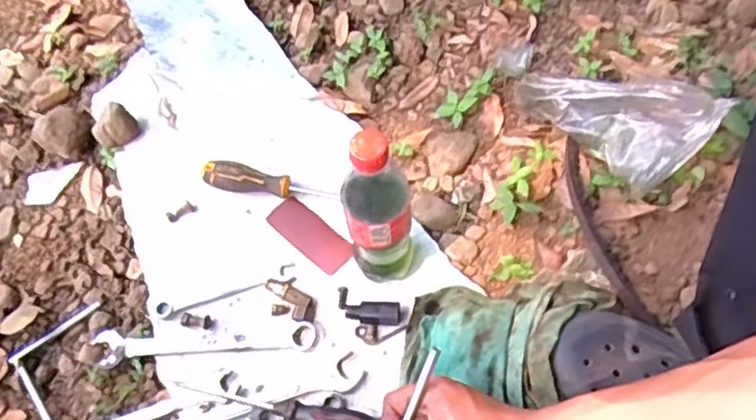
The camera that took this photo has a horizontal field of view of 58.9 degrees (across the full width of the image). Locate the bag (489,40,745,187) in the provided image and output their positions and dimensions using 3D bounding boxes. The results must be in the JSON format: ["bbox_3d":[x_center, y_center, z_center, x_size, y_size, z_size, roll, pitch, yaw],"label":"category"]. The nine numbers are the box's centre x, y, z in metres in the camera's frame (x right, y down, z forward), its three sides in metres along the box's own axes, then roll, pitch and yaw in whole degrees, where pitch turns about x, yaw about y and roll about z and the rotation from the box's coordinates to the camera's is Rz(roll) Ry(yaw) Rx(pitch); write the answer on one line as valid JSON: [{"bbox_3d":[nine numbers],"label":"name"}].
[{"bbox_3d":[0.228,-0.116,0.723,0.256,0.078,0.111,30,66,35],"label":"bag"}]

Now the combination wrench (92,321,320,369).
[{"bbox_3d":[-0.167,0.129,0.647,0.218,0.006,0.034,-2,60,3],"label":"combination wrench"}]

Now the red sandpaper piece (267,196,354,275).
[{"bbox_3d":[-0.071,0.026,0.707,0.100,0.006,0.040,38,70,21],"label":"red sandpaper piece"}]

